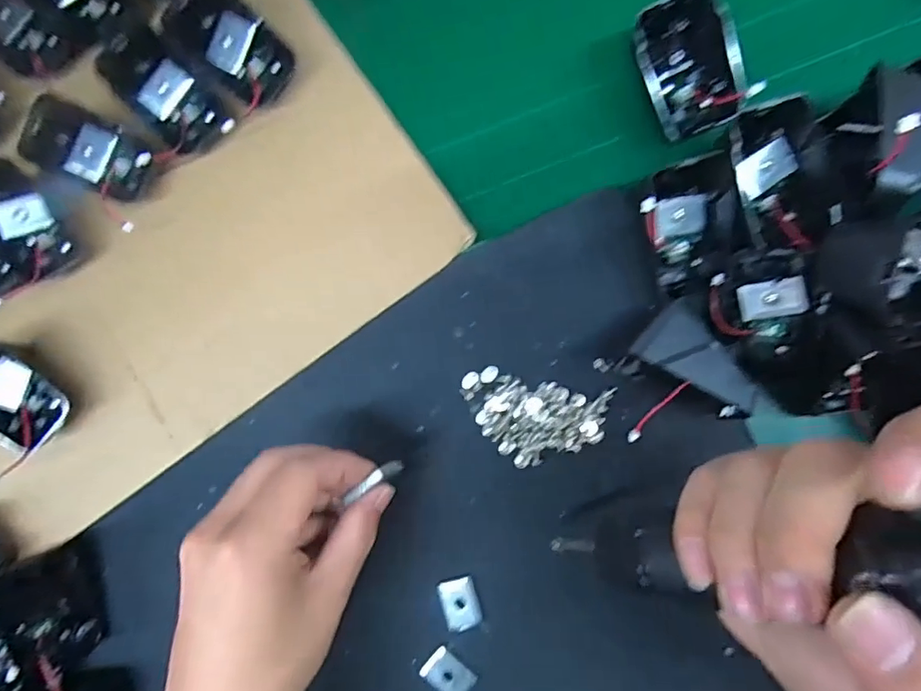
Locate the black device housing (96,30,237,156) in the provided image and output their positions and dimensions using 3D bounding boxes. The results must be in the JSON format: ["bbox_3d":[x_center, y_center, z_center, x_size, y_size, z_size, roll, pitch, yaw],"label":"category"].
[{"bbox_3d":[-0.175,-0.149,0.307,0.073,0.013,0.039,40,82,-21],"label":"black device housing"}]

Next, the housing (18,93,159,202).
[{"bbox_3d":[-0.222,-0.117,0.311,0.073,0.021,0.040,24,93,6],"label":"housing"}]

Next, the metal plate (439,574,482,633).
[{"bbox_3d":[0.000,0.149,0.297,0.020,0.004,0.028,-13,89,6],"label":"metal plate"}]

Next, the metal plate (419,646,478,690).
[{"bbox_3d":[-0.006,0.190,0.297,0.029,0.005,0.020,40,94,5],"label":"metal plate"}]

